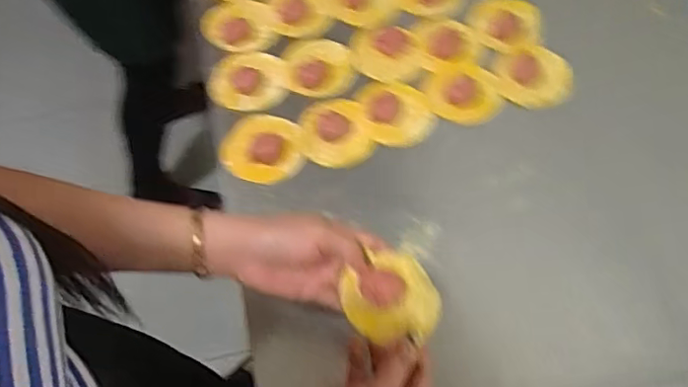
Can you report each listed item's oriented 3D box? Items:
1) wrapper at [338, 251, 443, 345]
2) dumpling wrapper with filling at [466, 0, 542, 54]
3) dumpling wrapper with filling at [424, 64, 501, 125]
[{"bbox_3d":[0.038,0.081,0.440,0.075,0.023,0.069,-1,65,1],"label":"wrapper"},{"bbox_3d":[0.198,-0.211,0.687,0.089,0.012,0.089,-1,65,1],"label":"dumpling wrapper with filling"},{"bbox_3d":[0.136,-0.114,0.645,0.082,0.014,0.076,1,65,2],"label":"dumpling wrapper with filling"}]

